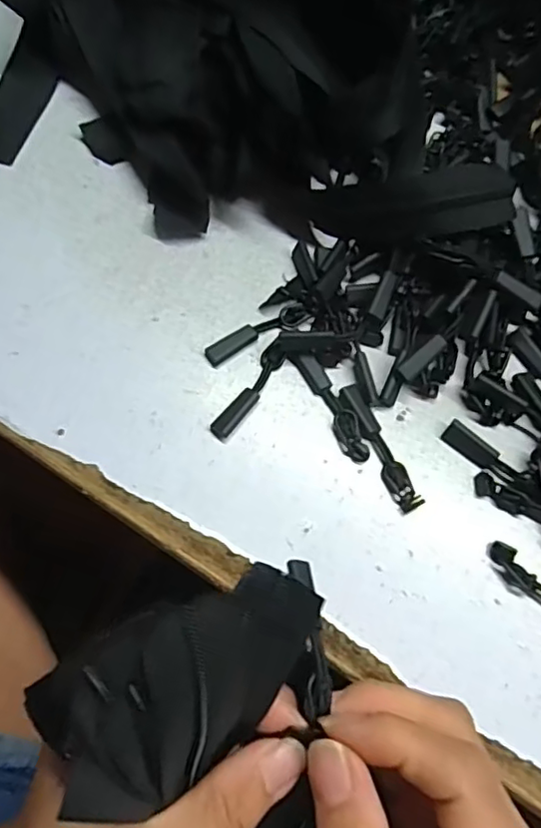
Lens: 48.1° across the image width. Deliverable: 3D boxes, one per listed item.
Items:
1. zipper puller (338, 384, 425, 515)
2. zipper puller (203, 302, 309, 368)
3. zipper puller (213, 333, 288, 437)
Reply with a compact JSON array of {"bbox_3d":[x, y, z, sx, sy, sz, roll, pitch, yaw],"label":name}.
[{"bbox_3d":[0.046,0.014,0.255,0.011,0.005,0.058,-26,74,-10],"label":"zipper puller"},{"bbox_3d":[-0.006,-0.037,0.271,0.050,0.004,0.012,-27,74,-10],"label":"zipper puller"},{"bbox_3d":[-0.009,-0.011,0.262,0.010,0.004,0.050,32,73,9],"label":"zipper puller"}]

